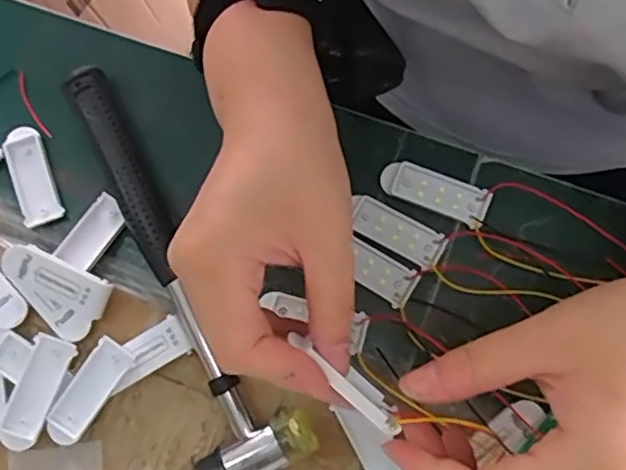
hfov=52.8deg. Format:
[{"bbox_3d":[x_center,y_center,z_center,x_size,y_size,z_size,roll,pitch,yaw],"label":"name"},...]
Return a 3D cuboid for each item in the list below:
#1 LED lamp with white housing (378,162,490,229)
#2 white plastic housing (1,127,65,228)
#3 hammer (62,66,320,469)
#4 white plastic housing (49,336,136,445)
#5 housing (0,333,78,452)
[{"bbox_3d":[0.066,-0.024,0.342,0.057,0.005,0.022,24,79,6],"label":"LED lamp with white housing"},{"bbox_3d":[-0.157,-0.033,0.351,0.022,0.004,0.055,-21,78,-4],"label":"white plastic housing"},{"bbox_3d":[-0.073,0.015,0.331,0.056,0.019,0.233,-25,78,-5],"label":"hammer"},{"bbox_3d":[-0.115,0.080,0.321,0.020,0.008,0.056,35,80,8],"label":"white plastic housing"},{"bbox_3d":[-0.141,0.080,0.320,0.019,0.006,0.057,22,78,5],"label":"housing"}]

